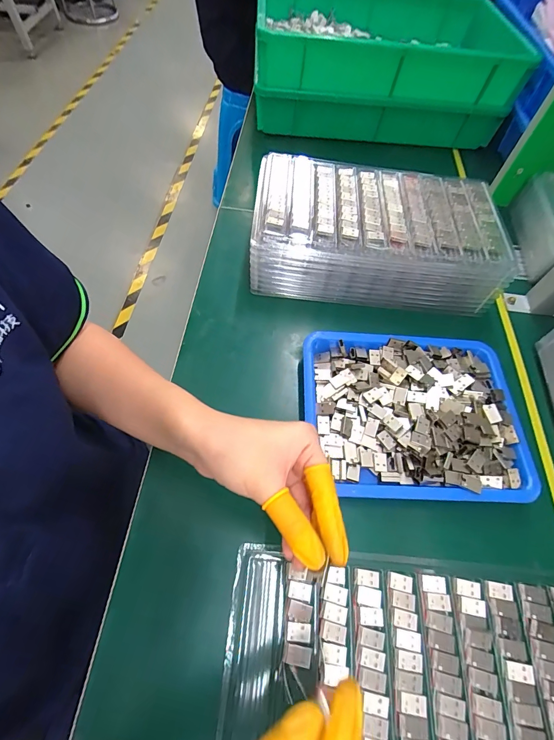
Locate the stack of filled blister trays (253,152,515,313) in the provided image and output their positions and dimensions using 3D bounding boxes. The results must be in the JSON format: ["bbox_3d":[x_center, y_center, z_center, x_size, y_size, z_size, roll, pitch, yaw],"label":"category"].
[{"bbox_3d":[0.118,-0.173,0.447,0.291,0.085,0.169,5,60,-1],"label":"stack of filled blister trays"}]

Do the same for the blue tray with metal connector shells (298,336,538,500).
[{"bbox_3d":[0.135,0.041,0.353,0.216,0.033,0.172,3,60,-2],"label":"blue tray with metal connector shells"}]

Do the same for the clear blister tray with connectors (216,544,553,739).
[{"bbox_3d":[0.106,0.231,0.256,0.284,0.012,0.159,5,60,-1],"label":"clear blister tray with connectors"}]

